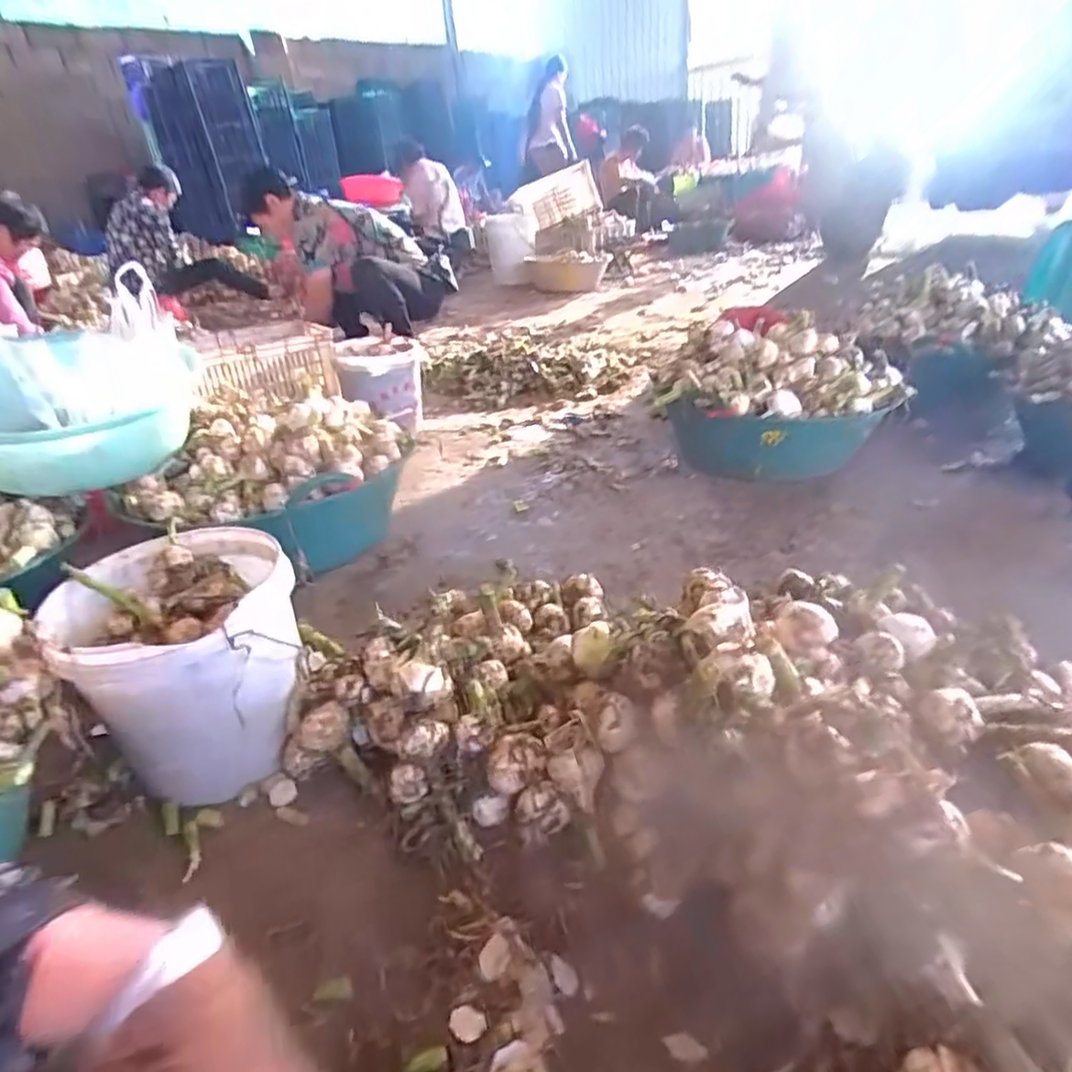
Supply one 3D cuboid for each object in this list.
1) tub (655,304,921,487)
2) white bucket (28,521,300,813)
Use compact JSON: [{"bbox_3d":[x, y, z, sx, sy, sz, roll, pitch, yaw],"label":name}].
[{"bbox_3d":[0.540,-0.331,1.455,0.459,0.275,0.418,-4,28,2],"label":"tub"},{"bbox_3d":[-0.398,0.156,0.758,0.240,0.235,0.237,-20,31,-26],"label":"white bucket"}]

